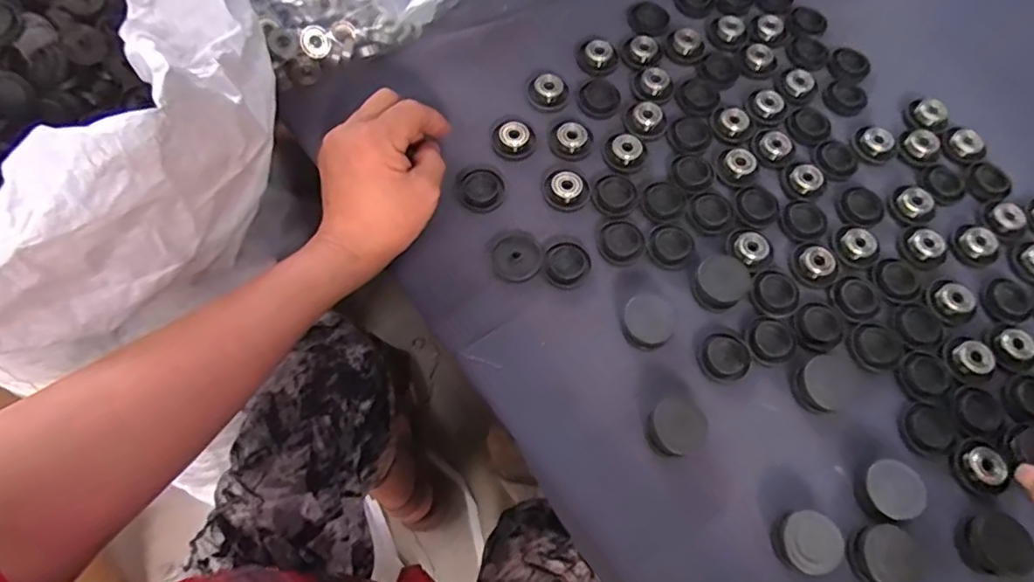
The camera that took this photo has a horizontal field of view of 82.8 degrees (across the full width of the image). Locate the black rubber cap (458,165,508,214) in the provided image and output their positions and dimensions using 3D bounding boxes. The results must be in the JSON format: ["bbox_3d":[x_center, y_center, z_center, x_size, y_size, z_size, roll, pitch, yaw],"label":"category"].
[{"bbox_3d":[-0.025,-0.073,0.413,0.033,0.006,0.037,-26,70,-14],"label":"black rubber cap"}]

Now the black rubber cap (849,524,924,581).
[{"bbox_3d":[0.205,0.148,0.327,0.037,0.014,0.031,-13,68,-9],"label":"black rubber cap"}]

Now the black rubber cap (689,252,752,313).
[{"bbox_3d":[0.131,-0.005,0.379,0.037,0.014,0.032,-37,73,-17],"label":"black rubber cap"}]

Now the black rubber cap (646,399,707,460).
[{"bbox_3d":[0.094,0.082,0.350,0.035,0.019,0.031,-21,69,-12],"label":"black rubber cap"}]

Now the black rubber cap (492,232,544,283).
[{"bbox_3d":[0.000,-0.023,0.396,0.033,0.004,0.034,1,66,-3],"label":"black rubber cap"}]

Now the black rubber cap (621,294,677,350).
[{"bbox_3d":[0.084,0.020,0.376,0.034,0.009,0.032,1,66,-3],"label":"black rubber cap"}]

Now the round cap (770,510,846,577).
[{"bbox_3d":[0.162,0.139,0.327,0.034,0.011,0.034,0,88,14],"label":"round cap"}]

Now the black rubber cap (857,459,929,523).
[{"bbox_3d":[0.218,0.117,0.341,0.031,0.016,0.033,1,66,-3],"label":"black rubber cap"}]

